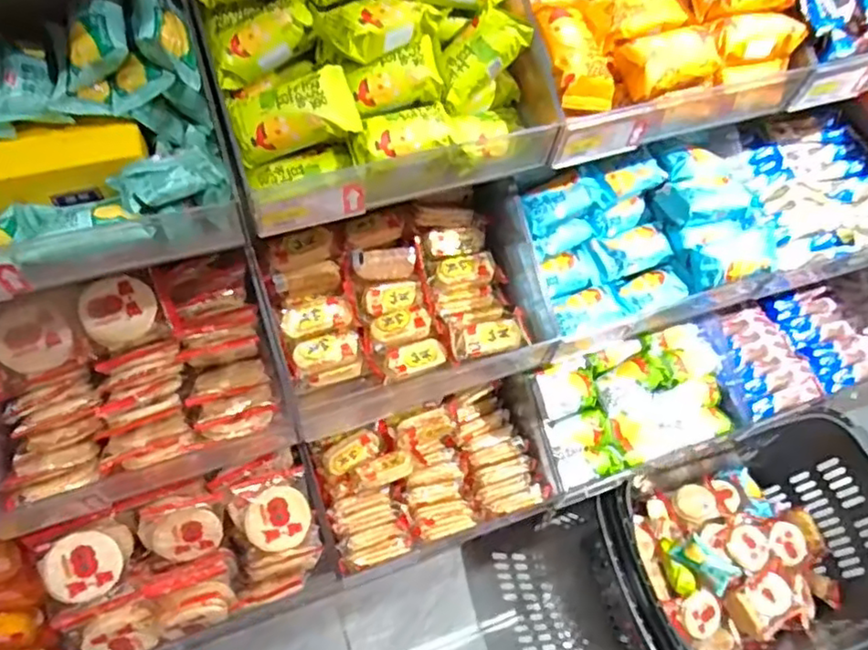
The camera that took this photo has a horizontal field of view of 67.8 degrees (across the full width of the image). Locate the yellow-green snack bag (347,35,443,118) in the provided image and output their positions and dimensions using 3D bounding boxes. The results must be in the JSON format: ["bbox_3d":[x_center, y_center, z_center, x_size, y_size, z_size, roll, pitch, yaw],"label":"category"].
[{"bbox_3d":[-0.036,-0.228,0.601,0.085,0.029,0.053,-19,94,-9],"label":"yellow-green snack bag"}]

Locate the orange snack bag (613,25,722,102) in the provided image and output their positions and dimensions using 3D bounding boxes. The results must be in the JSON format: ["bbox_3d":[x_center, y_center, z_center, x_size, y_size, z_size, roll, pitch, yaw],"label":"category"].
[{"bbox_3d":[0.235,-0.267,0.633,0.096,0.052,0.057,-17,63,-14],"label":"orange snack bag"}]

